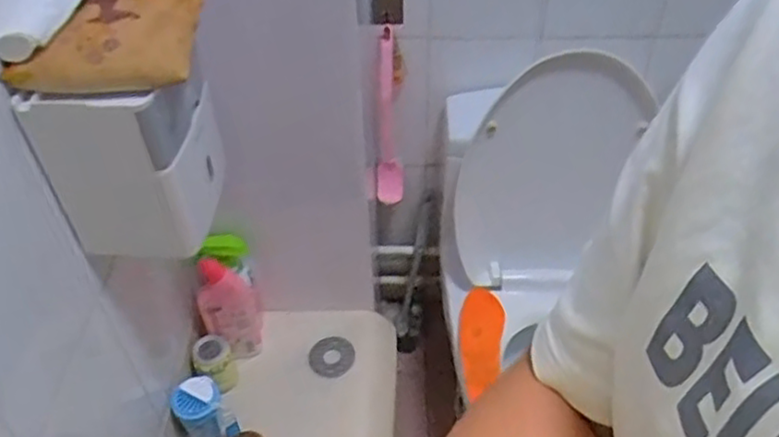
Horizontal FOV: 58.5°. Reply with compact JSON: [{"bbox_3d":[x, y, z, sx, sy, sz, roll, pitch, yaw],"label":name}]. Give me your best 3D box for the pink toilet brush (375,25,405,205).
[{"bbox_3d":[-0.002,-0.173,1.313,0.057,0.364,0.064,0,45,1],"label":"pink toilet brush"}]

